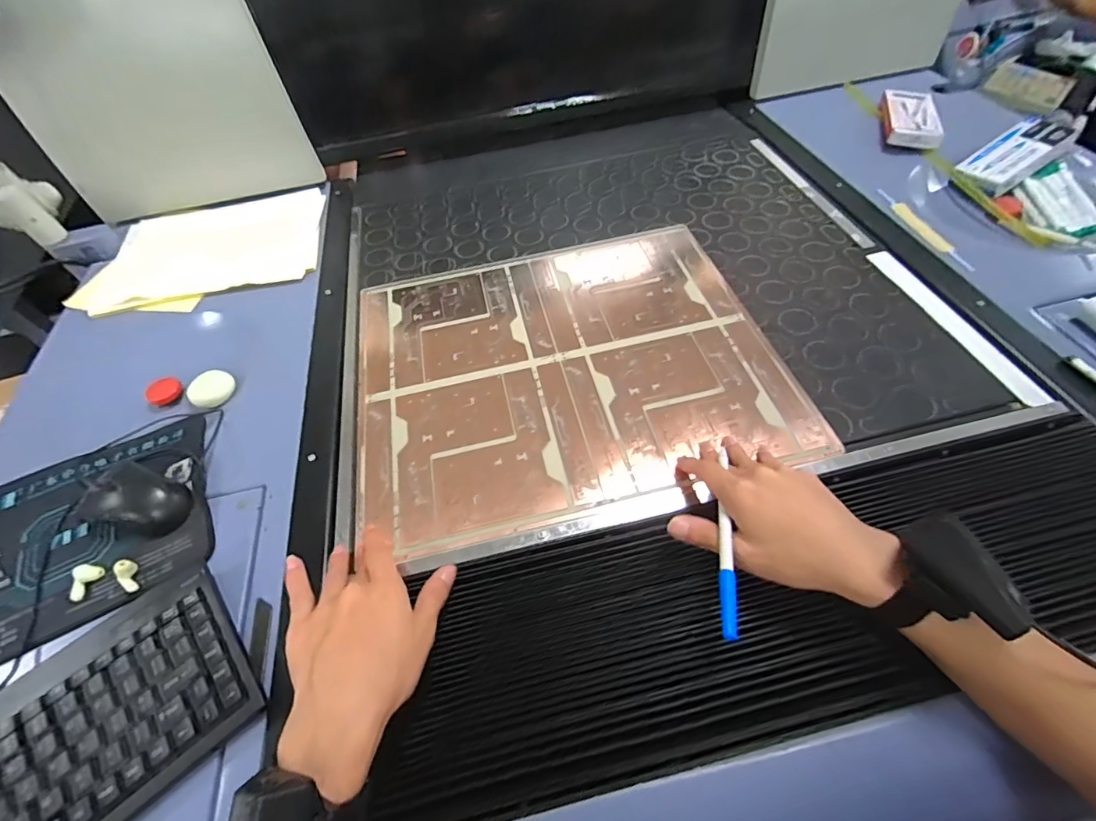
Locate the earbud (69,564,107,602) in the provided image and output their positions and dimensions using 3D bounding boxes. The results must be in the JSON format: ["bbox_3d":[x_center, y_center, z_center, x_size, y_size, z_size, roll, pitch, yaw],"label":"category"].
[{"bbox_3d":[-0.419,0.153,0.432,0.022,0.013,0.031,19,57,19],"label":"earbud"}]

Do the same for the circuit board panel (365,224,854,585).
[{"bbox_3d":[0.014,-0.055,0.550,0.449,0.007,0.394,-13,54,-4],"label":"circuit board panel"}]

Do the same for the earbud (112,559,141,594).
[{"bbox_3d":[-0.375,0.147,0.423,0.020,0.018,0.027,-22,61,-14],"label":"earbud"}]

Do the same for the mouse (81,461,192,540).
[{"bbox_3d":[-0.396,0.085,0.465,0.098,0.033,0.055,10,55,13],"label":"mouse"}]

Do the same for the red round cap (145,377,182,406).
[{"bbox_3d":[-0.484,-0.024,0.605,0.037,0.012,0.039,-3,53,4],"label":"red round cap"}]

